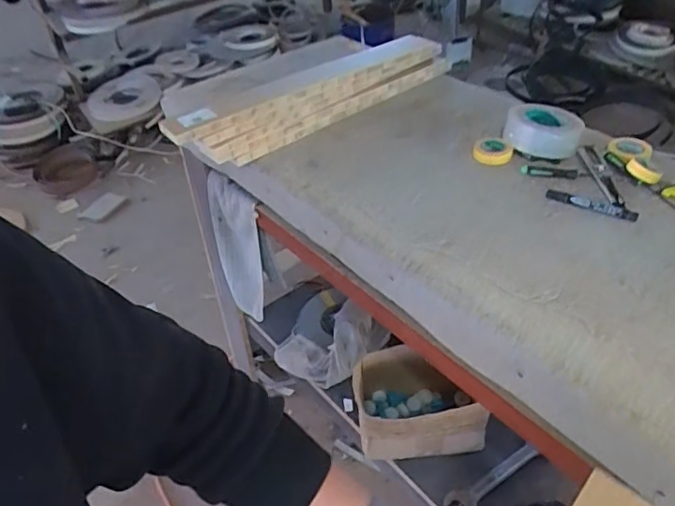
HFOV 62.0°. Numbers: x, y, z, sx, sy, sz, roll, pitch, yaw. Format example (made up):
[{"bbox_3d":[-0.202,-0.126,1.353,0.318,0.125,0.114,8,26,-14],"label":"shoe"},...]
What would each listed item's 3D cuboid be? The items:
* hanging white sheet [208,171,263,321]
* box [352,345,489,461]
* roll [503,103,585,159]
[{"bbox_3d":[-0.221,-0.008,1.269,0.056,0.385,0.164,-29,47,-25],"label":"hanging white sheet"},{"bbox_3d":[0.171,0.320,1.200,0.251,0.176,0.167,-6,42,-2],"label":"box"},{"bbox_3d":[0.353,-0.209,0.962,0.124,0.049,0.124,10,44,14],"label":"roll"}]

